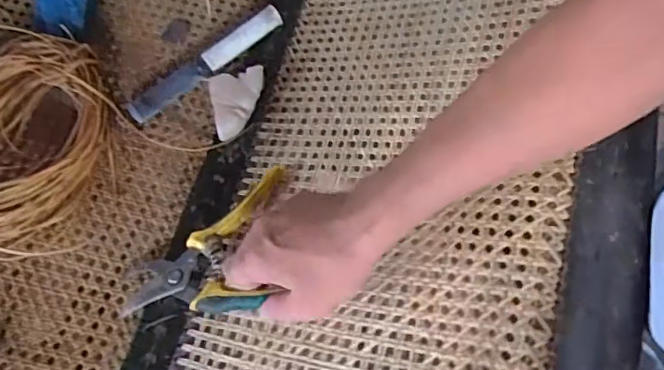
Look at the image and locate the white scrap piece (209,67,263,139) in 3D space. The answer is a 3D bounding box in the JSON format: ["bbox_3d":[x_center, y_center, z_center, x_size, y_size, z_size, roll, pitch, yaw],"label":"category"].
[{"bbox_3d":[-0.095,-0.086,0.597,0.057,0.015,0.068,-13,68,-2],"label":"white scrap piece"}]

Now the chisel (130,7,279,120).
[{"bbox_3d":[-0.133,-0.130,0.606,0.183,0.022,0.024,-37,70,-11],"label":"chisel"}]

